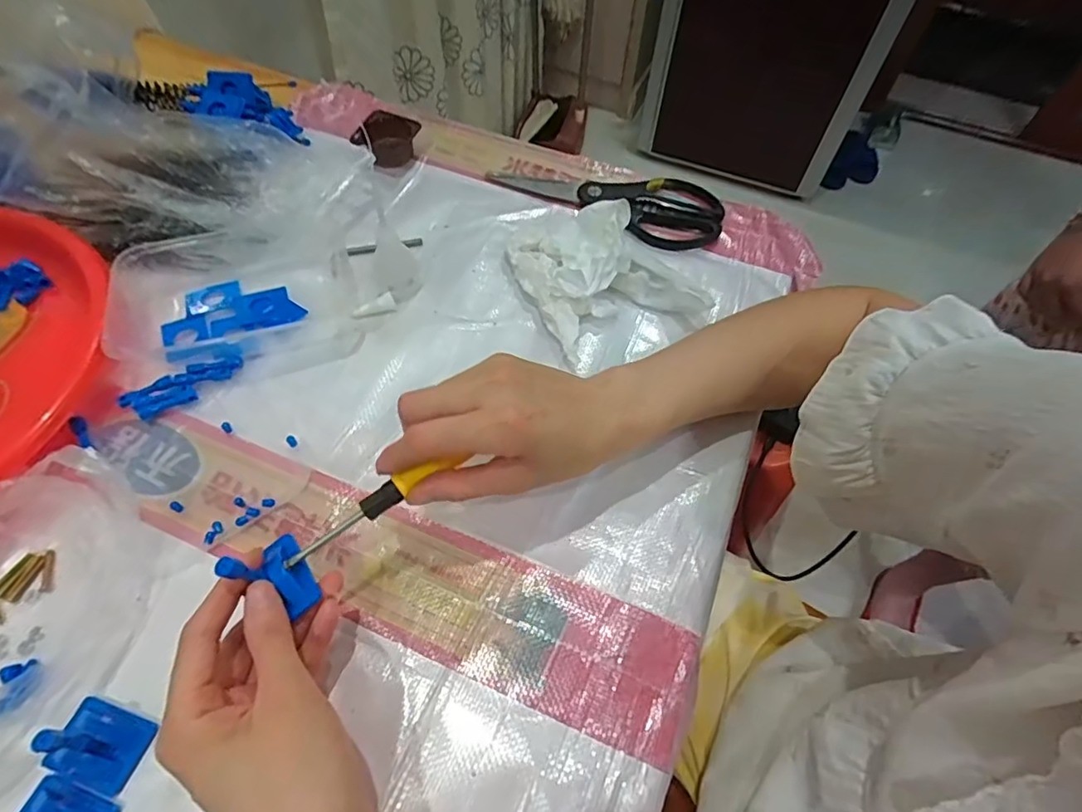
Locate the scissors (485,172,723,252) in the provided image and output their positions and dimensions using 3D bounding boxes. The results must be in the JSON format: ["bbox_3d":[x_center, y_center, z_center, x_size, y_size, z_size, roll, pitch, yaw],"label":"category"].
[{"bbox_3d":[0.064,-0.202,0.537,0.214,0.012,0.094,25,60,12],"label":"scissors"}]

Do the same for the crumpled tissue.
[{"bbox_3d":[0.048,-0.118,0.455,0.124,0.060,0.139,-23,62,-16],"label":"crumpled tissue"}]

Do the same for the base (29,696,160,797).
[{"bbox_3d":[-0.229,0.168,0.282,0.040,0.041,0.033,17,59,7],"label":"base"}]

